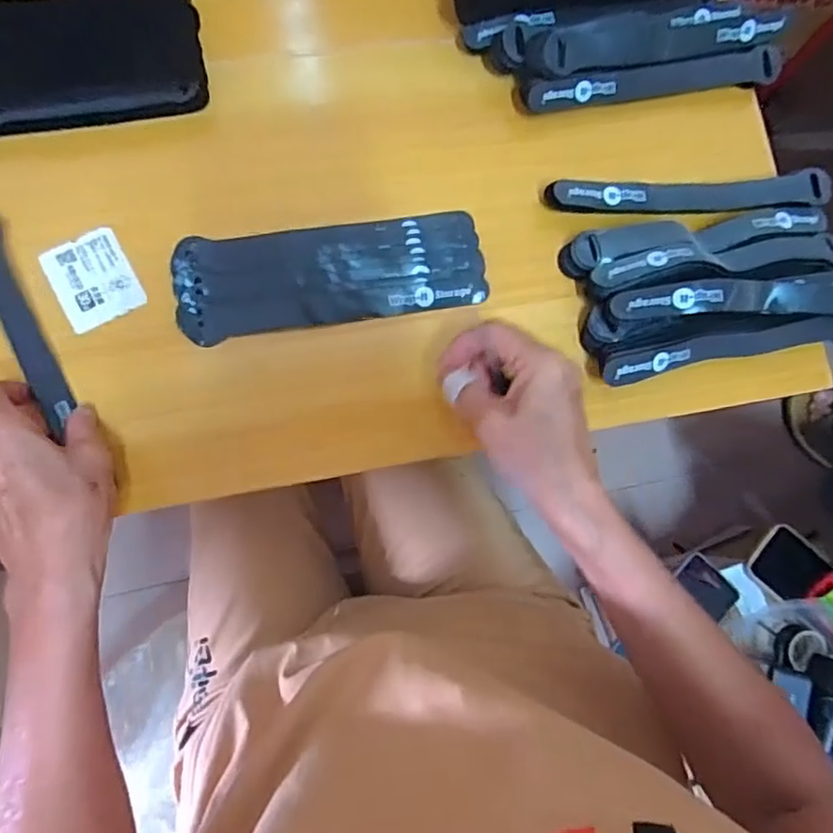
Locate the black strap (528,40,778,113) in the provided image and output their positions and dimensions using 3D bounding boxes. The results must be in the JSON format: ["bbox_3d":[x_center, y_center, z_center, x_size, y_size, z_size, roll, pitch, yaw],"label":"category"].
[{"bbox_3d":[0.172,-0.242,0.448,0.195,0.029,0.020,-12,84,-8],"label":"black strap"}]

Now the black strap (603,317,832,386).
[{"bbox_3d":[0.212,-0.046,0.423,0.184,0.025,0.018,-12,84,-8],"label":"black strap"}]

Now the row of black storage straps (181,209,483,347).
[{"bbox_3d":[-0.055,-0.096,0.414,0.201,0.010,0.066,-8,84,-7],"label":"row of black storage straps"}]

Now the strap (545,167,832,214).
[{"bbox_3d":[0.187,-0.154,0.436,0.193,0.032,0.023,-3,83,-7],"label":"strap"}]

